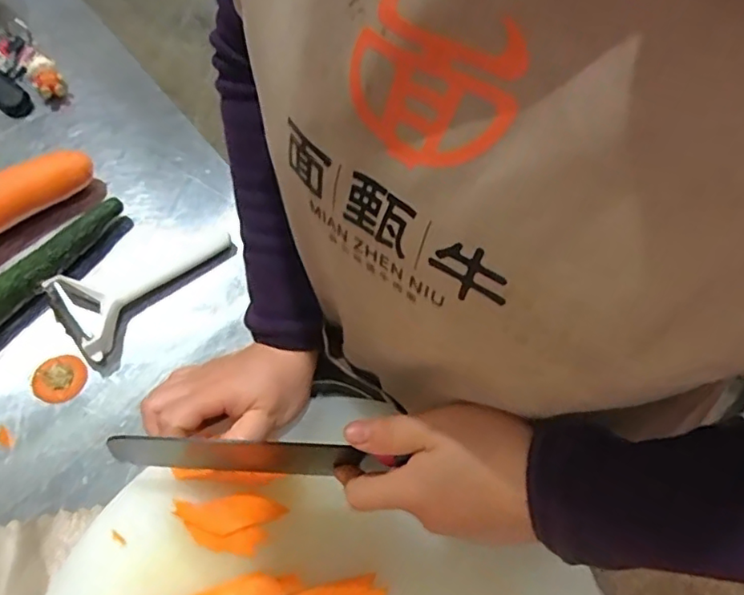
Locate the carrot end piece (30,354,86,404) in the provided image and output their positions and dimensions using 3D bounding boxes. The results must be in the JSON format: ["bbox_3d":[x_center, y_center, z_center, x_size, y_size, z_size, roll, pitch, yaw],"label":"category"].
[{"bbox_3d":[-0.249,0.064,0.459,0.038,0.007,0.039,1,61,-2],"label":"carrot end piece"}]

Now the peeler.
[{"bbox_3d":[-0.191,-0.014,0.495,0.153,0.028,0.086,-37,69,-20],"label":"peeler"}]

